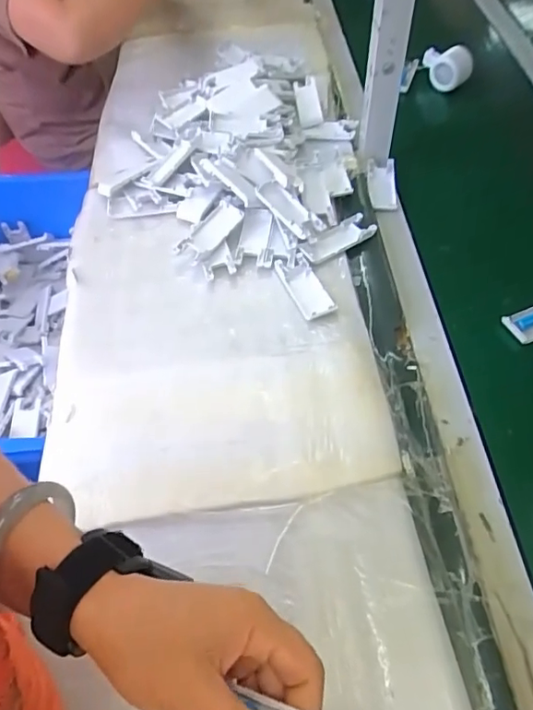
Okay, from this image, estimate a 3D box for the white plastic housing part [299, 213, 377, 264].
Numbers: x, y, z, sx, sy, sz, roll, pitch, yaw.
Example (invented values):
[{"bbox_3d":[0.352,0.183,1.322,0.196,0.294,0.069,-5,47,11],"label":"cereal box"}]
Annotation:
[{"bbox_3d":[0.095,-0.157,0.702,0.111,0.016,0.039,-34,60,-19],"label":"white plastic housing part"}]

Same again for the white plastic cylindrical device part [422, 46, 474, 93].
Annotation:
[{"bbox_3d":[0.343,-0.547,1.001,0.091,0.060,0.055,13,57,13],"label":"white plastic cylindrical device part"}]

